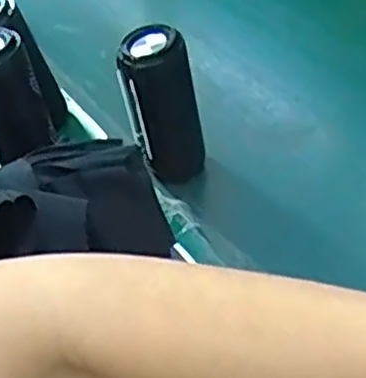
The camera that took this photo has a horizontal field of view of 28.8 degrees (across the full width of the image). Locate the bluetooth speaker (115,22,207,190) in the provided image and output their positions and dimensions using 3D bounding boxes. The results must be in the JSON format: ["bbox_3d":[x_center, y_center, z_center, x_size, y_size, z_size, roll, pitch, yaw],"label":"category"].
[{"bbox_3d":[-0.019,-0.074,0.675,0.051,0.153,0.050,18,44,27],"label":"bluetooth speaker"}]

